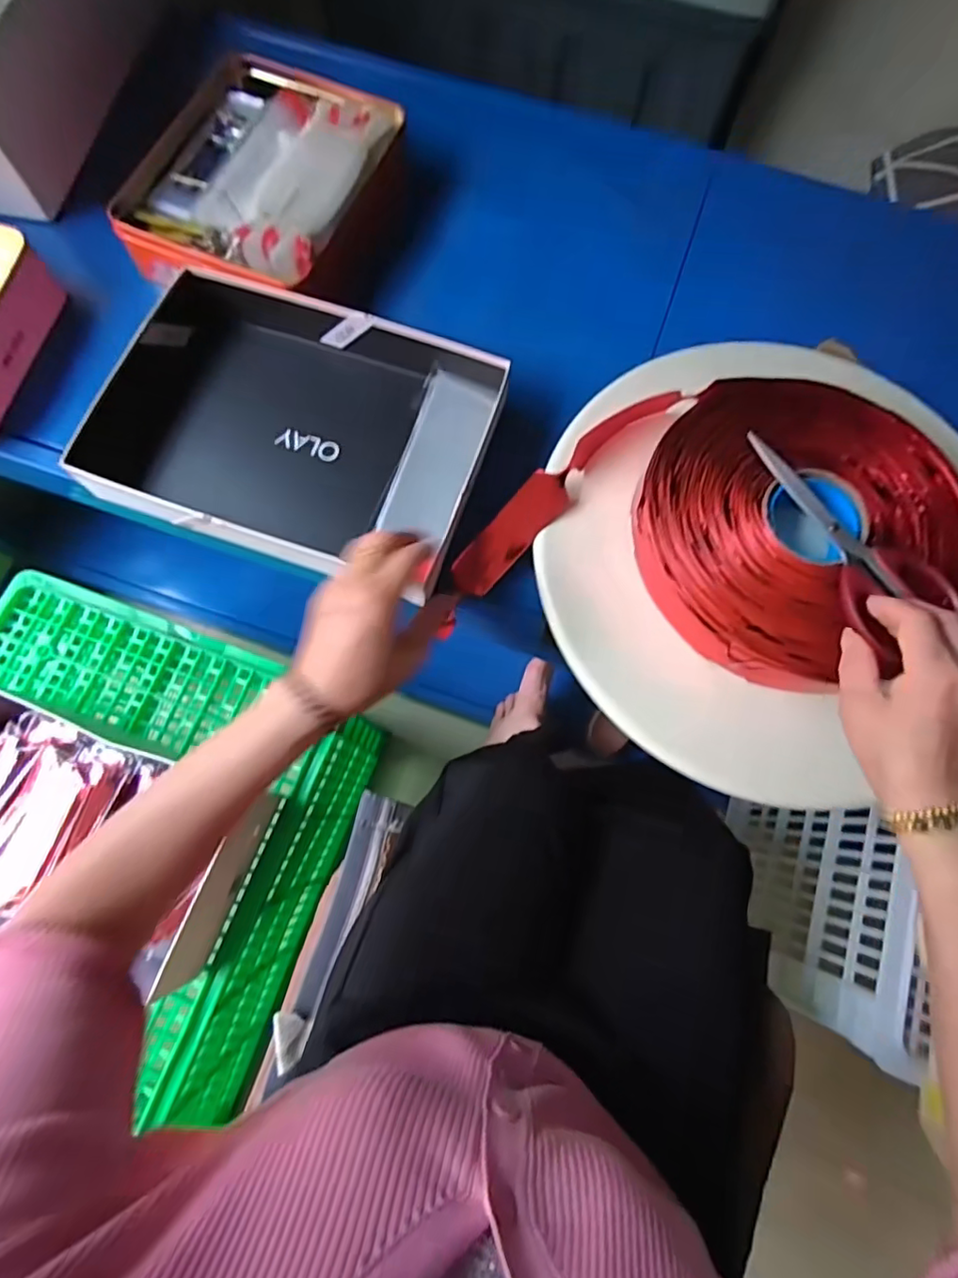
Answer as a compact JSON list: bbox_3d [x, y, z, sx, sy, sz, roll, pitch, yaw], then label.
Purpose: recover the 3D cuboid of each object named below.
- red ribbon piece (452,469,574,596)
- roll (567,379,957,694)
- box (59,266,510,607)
[{"bbox_3d":[0.025,-0.087,0.483,0.039,0.009,0.117,44,88,-19],"label":"red ribbon piece"},{"bbox_3d":[0.245,-0.102,0.473,0.257,0.051,0.281,-28,77,-9],"label":"roll"},{"bbox_3d":[-0.152,-0.183,0.520,0.304,0.083,0.236,18,74,3],"label":"box"}]

